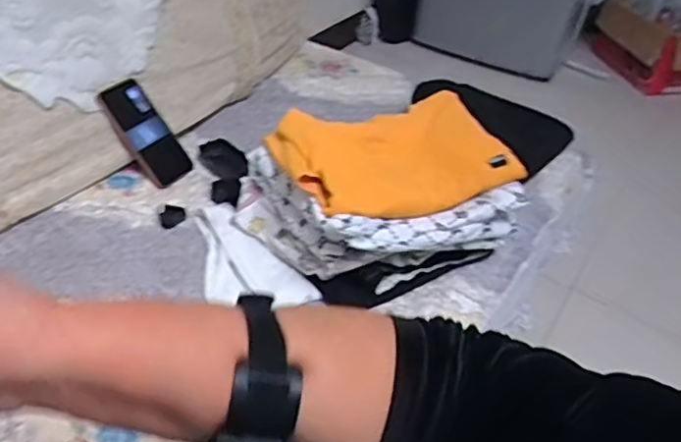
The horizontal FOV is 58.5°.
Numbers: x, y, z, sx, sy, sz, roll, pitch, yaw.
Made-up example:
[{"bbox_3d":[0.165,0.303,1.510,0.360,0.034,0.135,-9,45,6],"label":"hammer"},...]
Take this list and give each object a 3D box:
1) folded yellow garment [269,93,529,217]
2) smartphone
[{"bbox_3d":[0.063,-0.081,0.744,0.275,0.076,0.184,-9,42,-17],"label":"folded yellow garment"},{"bbox_3d":[-0.282,-0.127,0.884,0.017,0.154,0.071,-19,18,44],"label":"smartphone"}]

